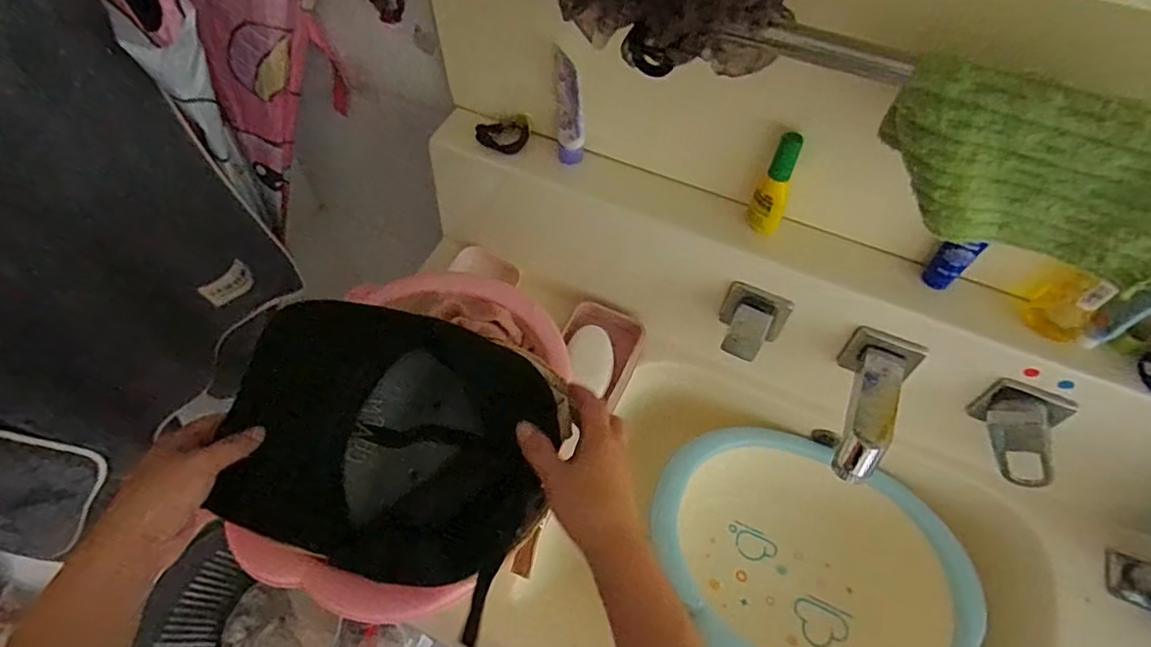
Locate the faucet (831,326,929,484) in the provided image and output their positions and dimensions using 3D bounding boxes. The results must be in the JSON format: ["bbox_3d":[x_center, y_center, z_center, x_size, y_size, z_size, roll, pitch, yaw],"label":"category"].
[{"bbox_3d":[0.257,0.070,0.512,0.057,0.054,0.127,23,62,13],"label":"faucet"}]

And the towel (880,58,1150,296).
[{"bbox_3d":[0.274,-0.086,0.349,0.179,0.100,0.034,20,61,11],"label":"towel"}]

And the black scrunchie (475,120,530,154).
[{"bbox_3d":[-0.074,-0.194,0.603,0.047,0.022,0.042,15,60,9],"label":"black scrunchie"}]

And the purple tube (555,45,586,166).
[{"bbox_3d":[-0.005,-0.201,0.561,0.025,0.114,0.036,-3,59,-2],"label":"purple tube"}]

